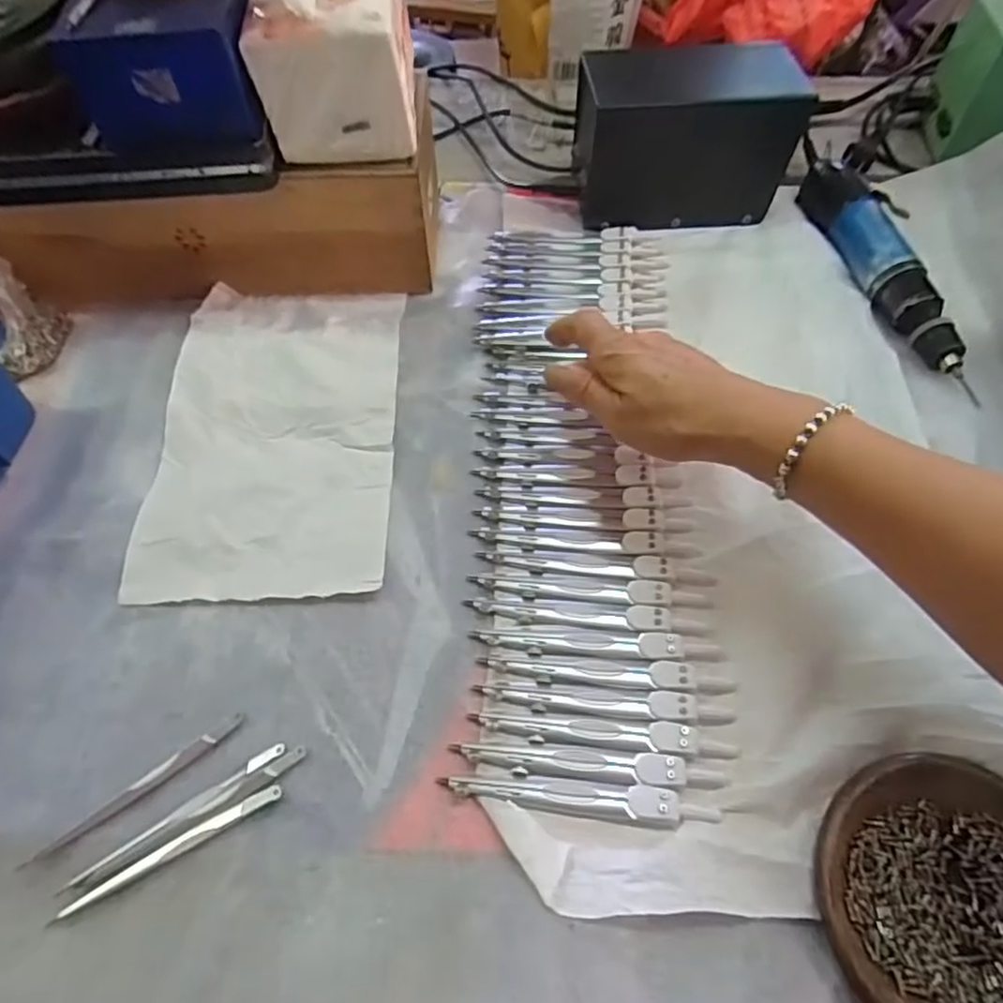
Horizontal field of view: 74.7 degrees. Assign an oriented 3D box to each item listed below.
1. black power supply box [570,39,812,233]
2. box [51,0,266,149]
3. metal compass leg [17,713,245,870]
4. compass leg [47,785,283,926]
[{"bbox_3d":[0.143,-0.293,0.517,0.166,0.101,0.095,2,58,3],"label":"black power supply box"},{"bbox_3d":[-0.194,-0.259,0.386,0.101,0.063,0.073,-9,58,-4],"label":"box"},{"bbox_3d":[-0.177,0.138,0.319,0.108,0.004,0.009,-34,63,-18],"label":"metal compass leg"},{"bbox_3d":[-0.153,0.160,0.303,0.105,0.005,0.007,-26,60,-14],"label":"compass leg"}]

